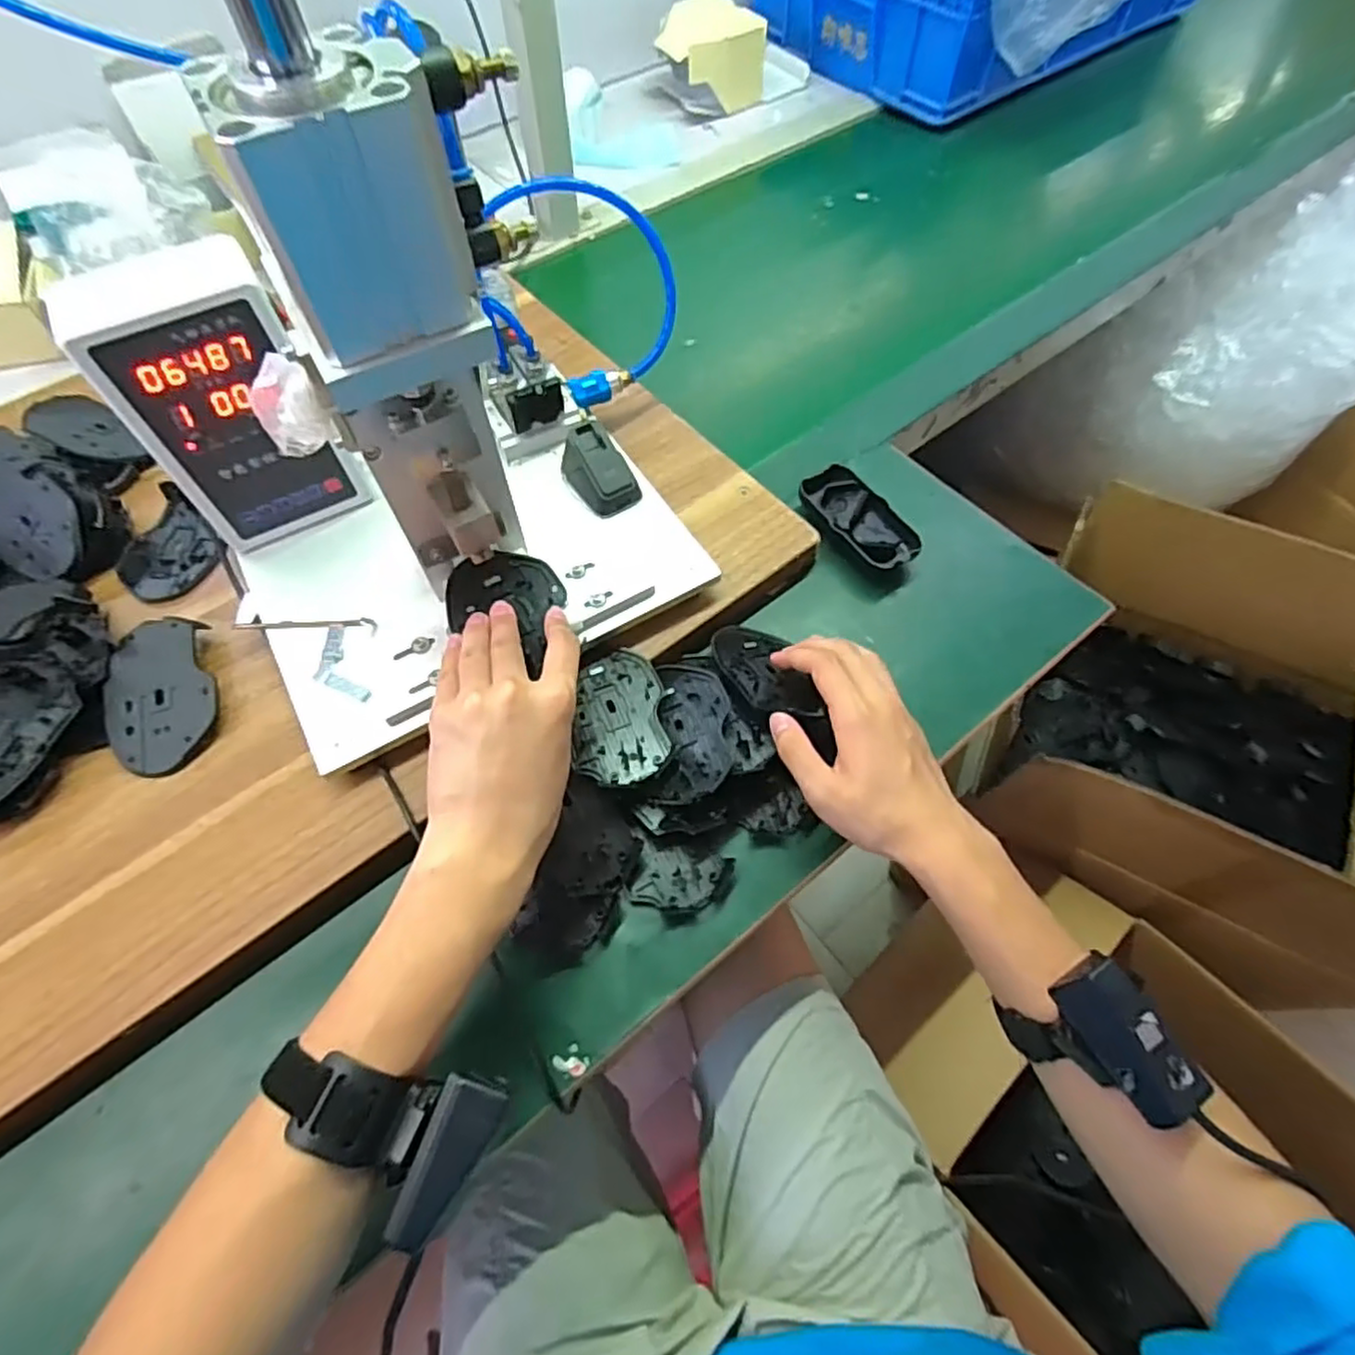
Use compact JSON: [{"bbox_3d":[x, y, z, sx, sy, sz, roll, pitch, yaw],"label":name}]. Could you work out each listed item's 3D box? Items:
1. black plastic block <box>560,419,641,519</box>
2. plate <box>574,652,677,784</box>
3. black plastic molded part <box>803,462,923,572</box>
[{"bbox_3d":[-0.061,-0.162,0.541,0.040,0.033,0.067,-32,67,-16],"label":"black plastic block"},{"bbox_3d":[-0.038,0.025,0.484,0.060,0.009,0.101,-3,62,-2],"label":"plate"},{"bbox_3d":[0.150,-0.127,0.587,0.052,0.031,0.105,-32,67,-16],"label":"black plastic molded part"}]

